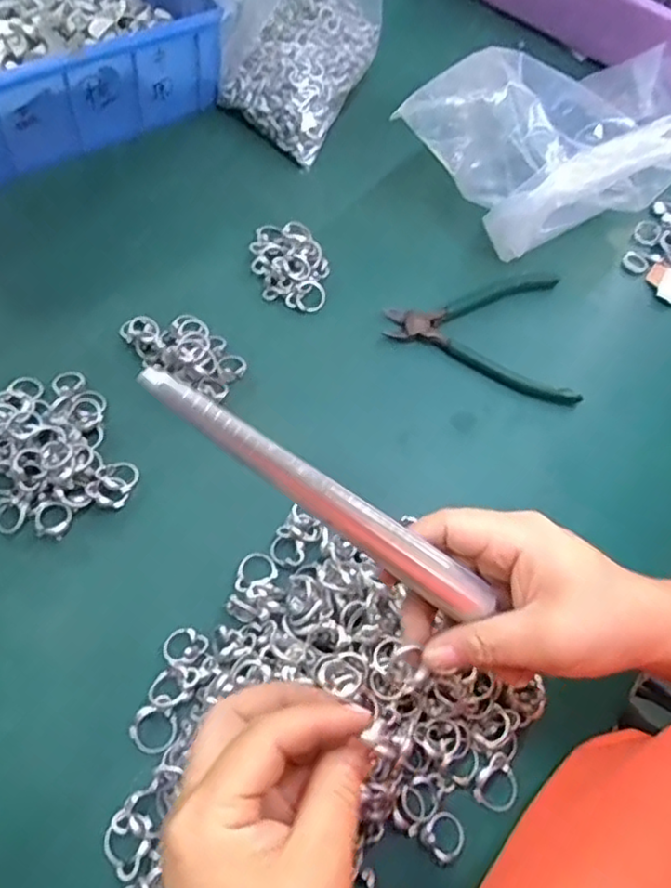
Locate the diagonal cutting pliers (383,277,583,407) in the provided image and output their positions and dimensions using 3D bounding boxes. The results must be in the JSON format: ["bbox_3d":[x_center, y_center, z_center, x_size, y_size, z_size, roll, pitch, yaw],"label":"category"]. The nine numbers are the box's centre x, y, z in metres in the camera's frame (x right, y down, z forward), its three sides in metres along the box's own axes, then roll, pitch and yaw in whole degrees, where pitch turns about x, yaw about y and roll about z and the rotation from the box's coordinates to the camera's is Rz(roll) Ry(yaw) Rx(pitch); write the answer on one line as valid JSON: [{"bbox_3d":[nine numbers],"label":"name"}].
[{"bbox_3d":[0.108,-0.083,0.478,0.135,0.015,0.117,1,63,-6],"label":"diagonal cutting pliers"}]

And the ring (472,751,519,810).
[{"bbox_3d":[0.087,0.180,0.336,0.022,0.009,0.025,37,65,12],"label":"ring"}]

